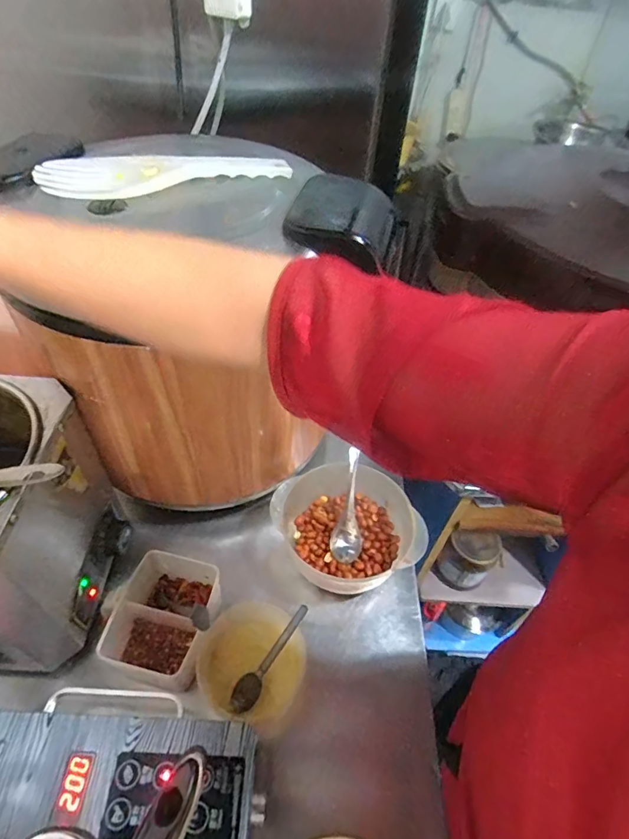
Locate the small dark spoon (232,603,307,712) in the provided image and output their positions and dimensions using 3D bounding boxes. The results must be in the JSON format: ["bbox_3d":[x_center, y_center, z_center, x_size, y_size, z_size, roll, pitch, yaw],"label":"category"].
[{"bbox_3d":[-0.046,0.250,0.488,0.025,0.022,0.119,31,78,21],"label":"small dark spoon"}]

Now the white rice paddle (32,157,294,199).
[{"bbox_3d":[-0.151,-0.259,0.480,0.245,0.021,0.081,-12,50,-18],"label":"white rice paddle"}]

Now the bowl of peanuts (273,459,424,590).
[{"bbox_3d":[0.041,0.145,0.582,0.148,0.088,0.153,4,46,-4],"label":"bowl of peanuts"}]

